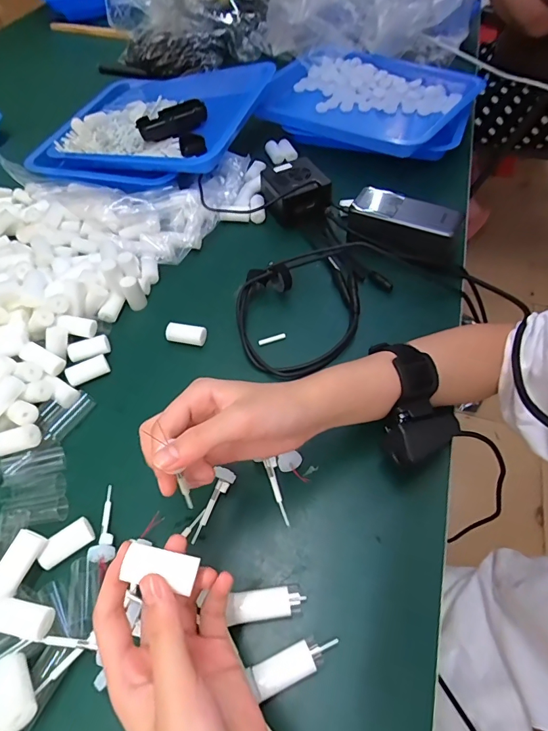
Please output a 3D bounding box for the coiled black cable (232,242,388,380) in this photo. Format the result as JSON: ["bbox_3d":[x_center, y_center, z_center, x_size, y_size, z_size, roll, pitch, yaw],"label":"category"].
[{"bbox_3d":[0.035,-0.076,0.473,0.143,0.041,0.201,34,63,21],"label":"coiled black cable"}]

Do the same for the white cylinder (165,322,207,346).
[{"bbox_3d":[-0.097,-0.032,0.455,0.044,0.024,0.018,7,56,5],"label":"white cylinder"}]

